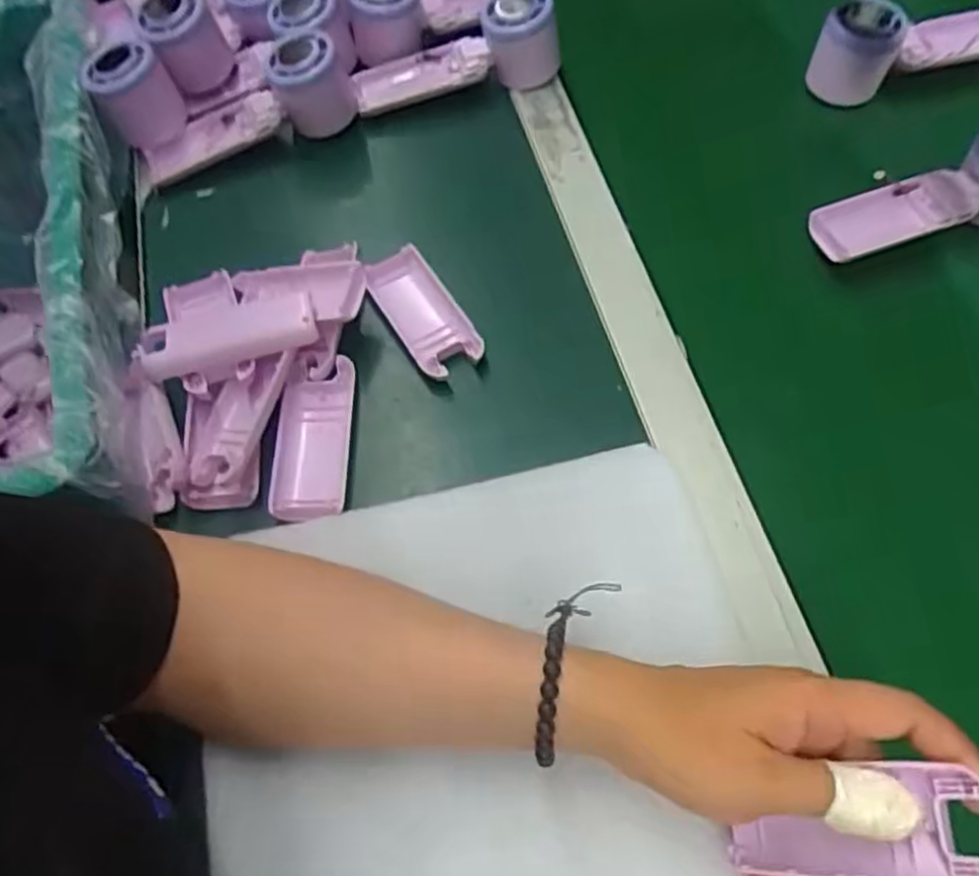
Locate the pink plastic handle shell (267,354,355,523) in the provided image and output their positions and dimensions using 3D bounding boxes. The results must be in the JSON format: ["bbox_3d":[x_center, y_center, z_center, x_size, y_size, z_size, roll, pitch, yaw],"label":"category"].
[{"bbox_3d":[-0.108,0.002,0.456,0.046,0.018,0.101,-1,63,3],"label":"pink plastic handle shell"}]

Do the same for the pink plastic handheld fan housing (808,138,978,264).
[{"bbox_3d":[0.294,-0.159,0.496,0.166,0.050,0.054,-17,63,-5],"label":"pink plastic handheld fan housing"}]

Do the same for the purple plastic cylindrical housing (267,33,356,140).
[{"bbox_3d":[-0.134,-0.267,0.571,0.057,0.059,0.056,-2,63,3],"label":"purple plastic cylindrical housing"}]

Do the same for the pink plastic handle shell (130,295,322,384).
[{"bbox_3d":[-0.160,-0.062,0.463,0.108,0.020,0.046,-13,63,-3],"label":"pink plastic handle shell"}]

